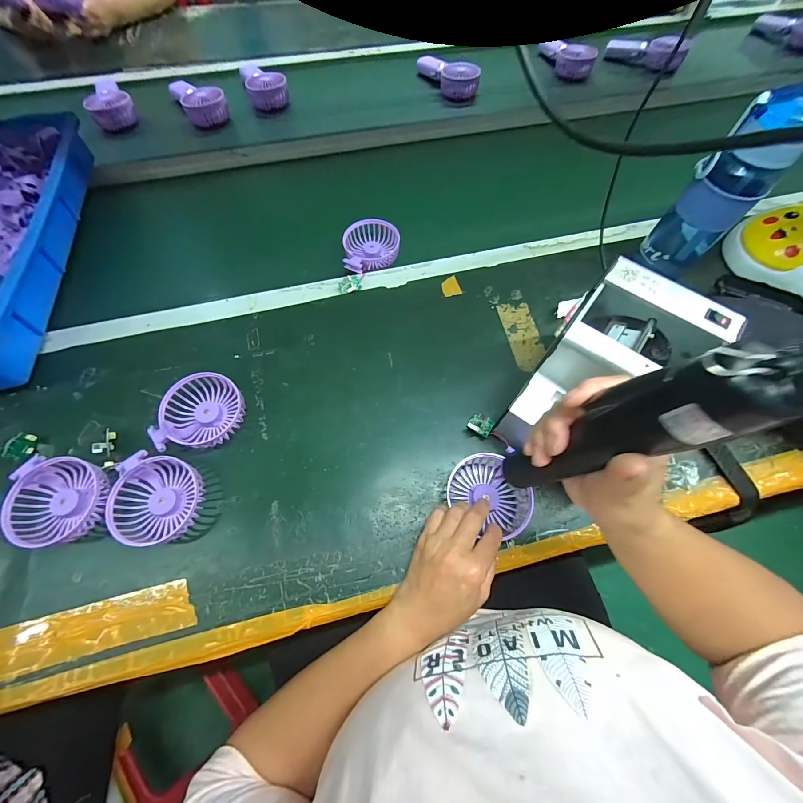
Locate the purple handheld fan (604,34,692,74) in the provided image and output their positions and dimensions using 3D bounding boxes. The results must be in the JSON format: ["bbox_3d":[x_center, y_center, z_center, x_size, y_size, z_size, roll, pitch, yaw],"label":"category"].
[{"bbox_3d":[0.580,-0.835,0.812,0.175,0.059,0.053,26,70,8],"label":"purple handheld fan"}]

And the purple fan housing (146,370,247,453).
[{"bbox_3d":[-0.244,0.008,0.411,0.095,0.031,0.092,-18,68,-7],"label":"purple fan housing"}]

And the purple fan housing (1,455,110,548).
[{"bbox_3d":[-0.369,0.106,0.371,0.082,0.036,0.097,-7,67,-3],"label":"purple fan housing"}]

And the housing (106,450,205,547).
[{"bbox_3d":[-0.267,0.107,0.373,0.087,0.037,0.087,11,65,5],"label":"housing"}]

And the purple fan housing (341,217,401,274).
[{"bbox_3d":[-0.048,-0.251,0.546,0.087,0.023,0.094,-6,65,-3],"label":"purple fan housing"}]

